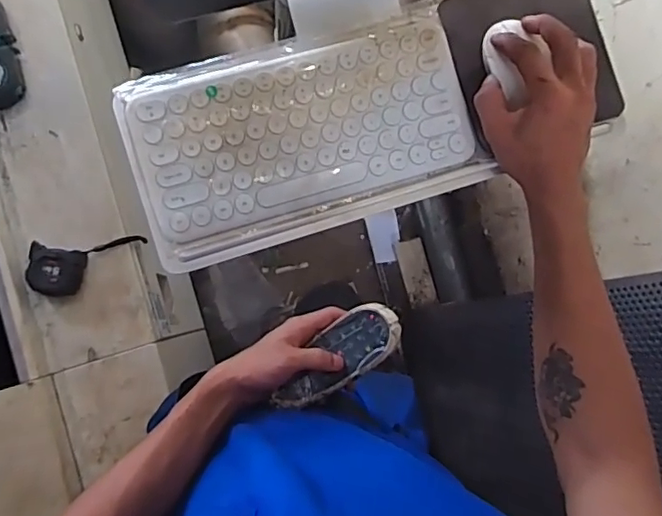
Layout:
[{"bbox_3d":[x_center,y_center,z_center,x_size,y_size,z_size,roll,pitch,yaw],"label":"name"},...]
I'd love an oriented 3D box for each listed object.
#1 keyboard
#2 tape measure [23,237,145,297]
[{"bbox_3d":[-0.022,-0.116,0.490,0.284,0.018,0.144,-18,87,-6],"label":"keyboard"},{"bbox_3d":[-0.333,0.012,0.768,0.142,0.051,0.074,-5,86,-6],"label":"tape measure"}]

